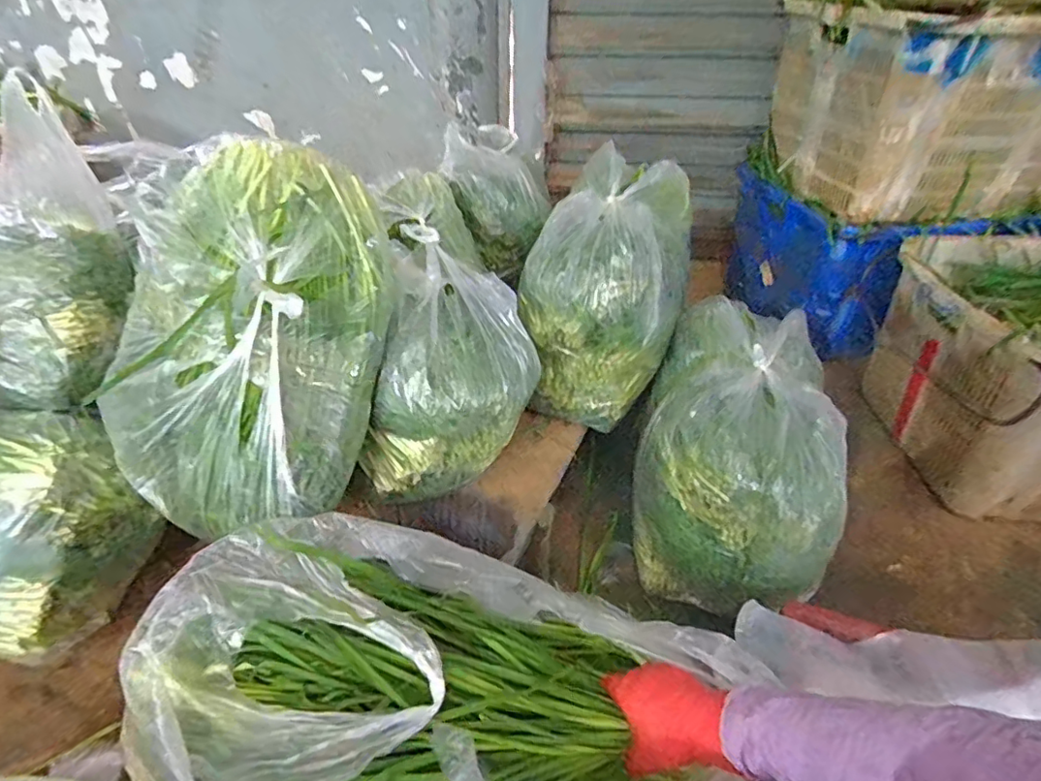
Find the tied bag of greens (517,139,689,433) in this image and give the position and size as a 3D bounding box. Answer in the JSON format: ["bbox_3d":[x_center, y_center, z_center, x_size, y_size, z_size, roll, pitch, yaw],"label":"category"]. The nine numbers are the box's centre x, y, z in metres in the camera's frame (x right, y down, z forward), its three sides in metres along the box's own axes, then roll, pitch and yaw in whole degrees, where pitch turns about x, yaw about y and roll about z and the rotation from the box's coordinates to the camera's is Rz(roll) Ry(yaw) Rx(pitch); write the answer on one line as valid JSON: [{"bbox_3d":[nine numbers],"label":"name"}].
[{"bbox_3d":[0.171,-0.189,0.991,0.221,0.303,0.428,15,40,18],"label":"tied bag of greens"}]

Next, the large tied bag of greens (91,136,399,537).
[{"bbox_3d":[-0.345,-0.088,0.698,0.310,0.328,0.351,11,39,12],"label":"large tied bag of greens"}]

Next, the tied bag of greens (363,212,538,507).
[{"bbox_3d":[-0.093,-0.029,0.827,0.228,0.254,0.268,2,38,2],"label":"tied bag of greens"}]

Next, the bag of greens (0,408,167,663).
[{"bbox_3d":[-0.761,0.175,0.758,0.412,0.233,0.242,7,39,9],"label":"bag of greens"}]

